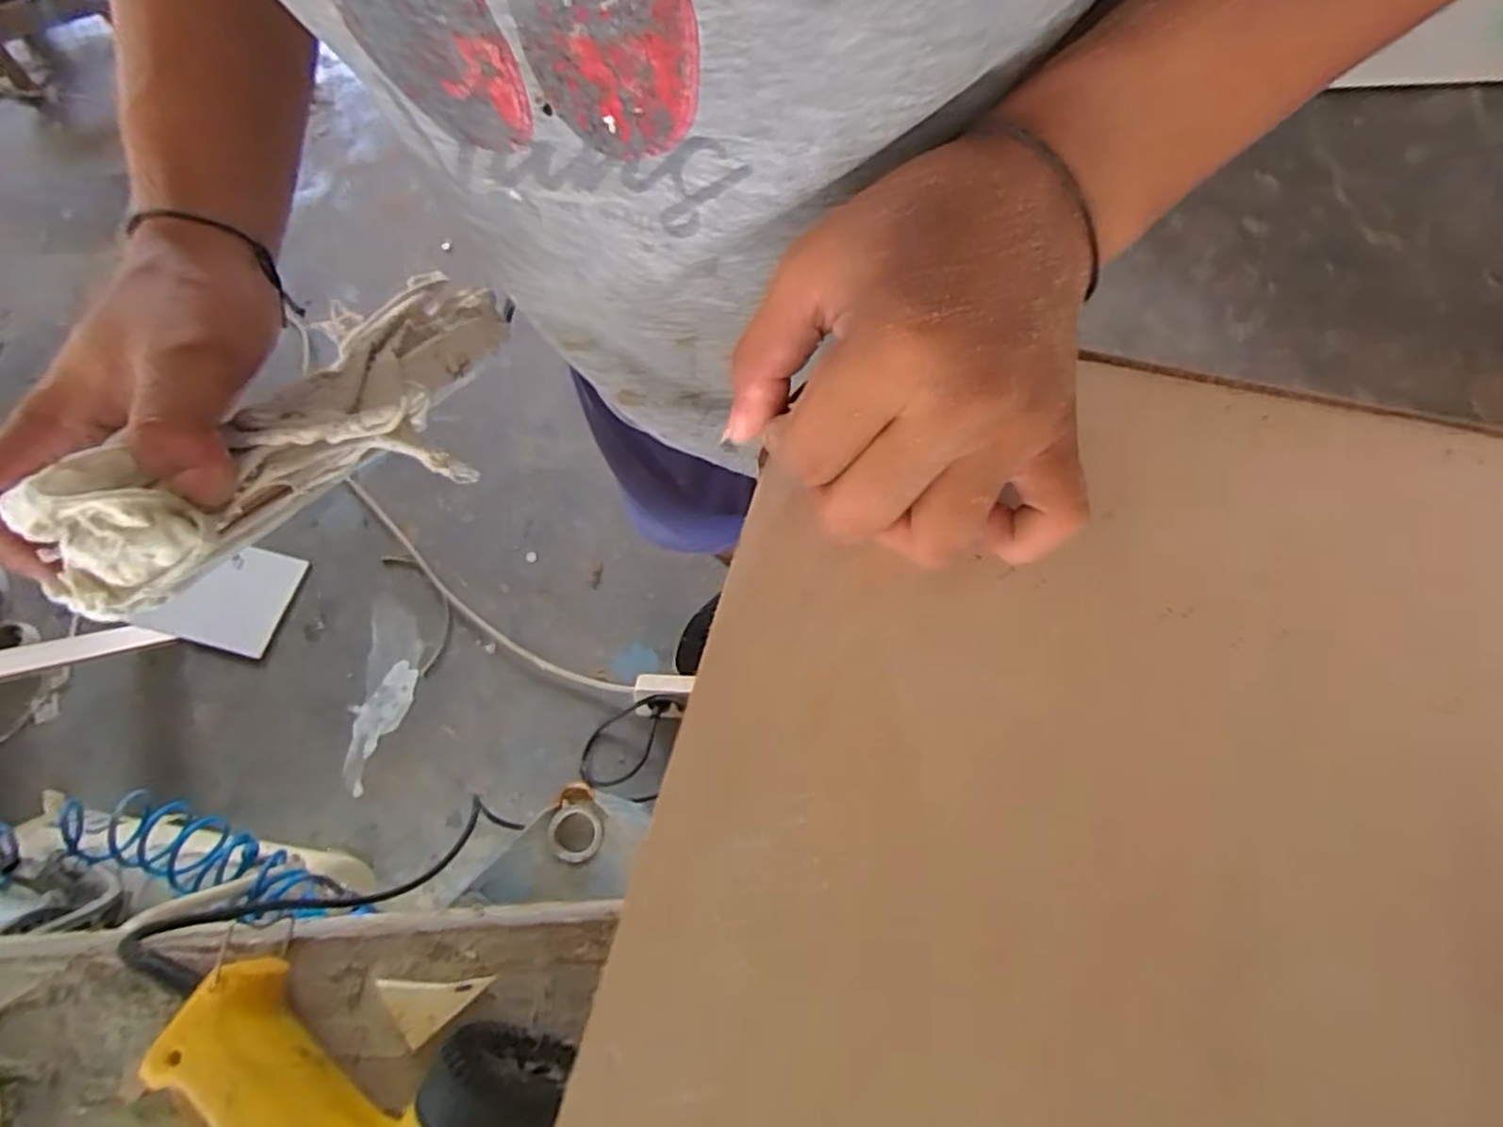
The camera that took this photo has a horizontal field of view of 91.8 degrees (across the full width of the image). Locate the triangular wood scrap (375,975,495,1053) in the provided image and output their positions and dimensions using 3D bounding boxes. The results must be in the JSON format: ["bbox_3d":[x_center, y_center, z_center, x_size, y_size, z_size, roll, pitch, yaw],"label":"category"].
[{"bbox_3d":[-0.148,0.206,0.335,0.052,0.004,0.026,-3,68,2],"label":"triangular wood scrap"}]

